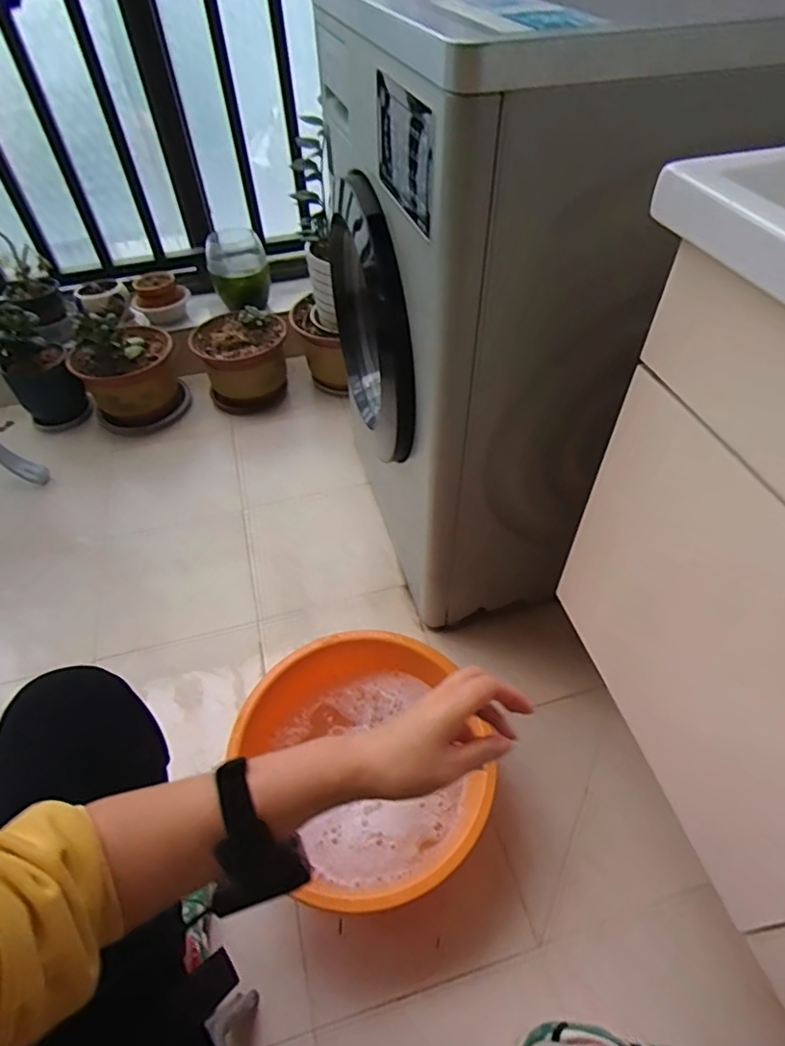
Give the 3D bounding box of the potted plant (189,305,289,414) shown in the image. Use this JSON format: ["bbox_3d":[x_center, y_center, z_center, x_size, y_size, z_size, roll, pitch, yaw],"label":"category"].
[{"bbox_3d":[-0.386,-0.427,1.440,0.233,0.203,0.200,-15,50,-10],"label":"potted plant"}]

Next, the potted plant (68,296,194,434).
[{"bbox_3d":[-0.676,-0.402,1.393,0.236,0.250,0.233,-1,49,1],"label":"potted plant"}]

